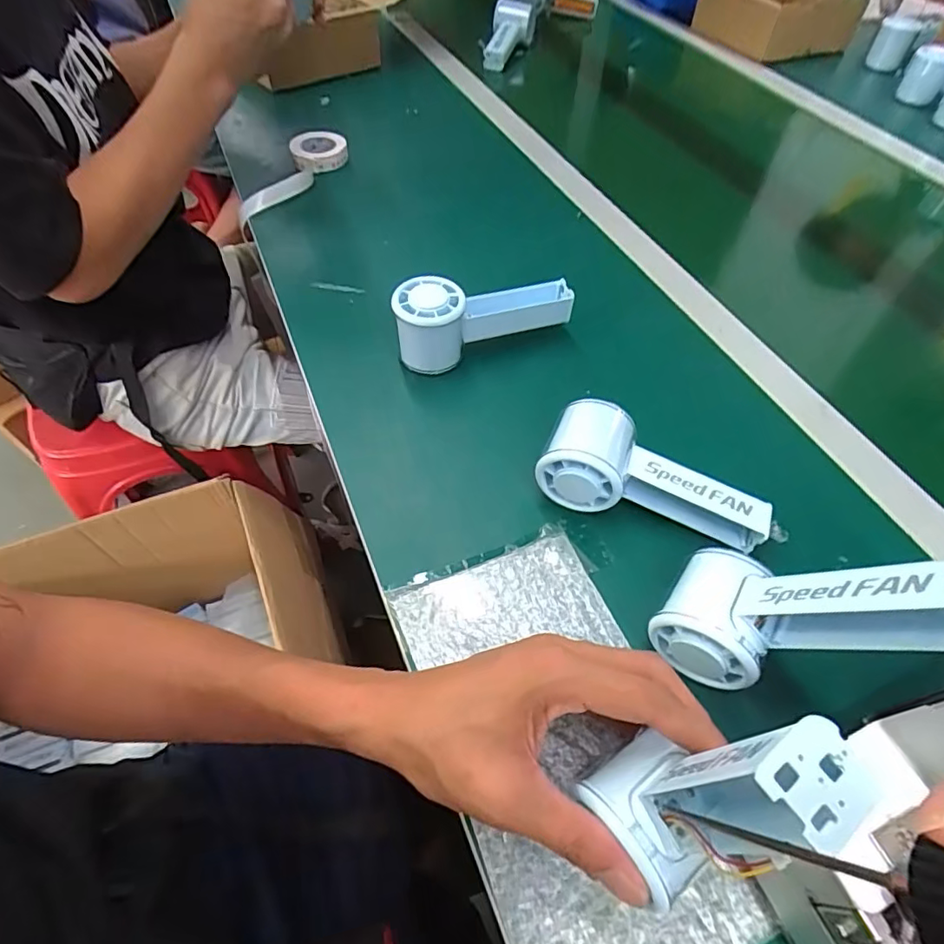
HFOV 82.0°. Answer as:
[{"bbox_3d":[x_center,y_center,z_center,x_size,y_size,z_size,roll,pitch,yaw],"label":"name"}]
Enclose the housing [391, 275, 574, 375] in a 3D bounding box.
[{"bbox_3d":[0.009,-0.134,0.455,0.151,0.057,0.051,-24,58,-17],"label":"housing"}]

